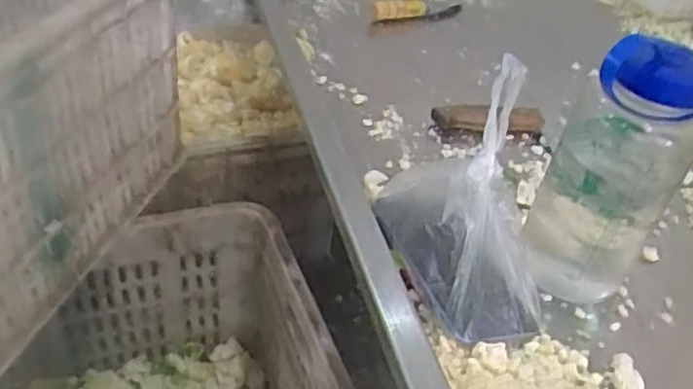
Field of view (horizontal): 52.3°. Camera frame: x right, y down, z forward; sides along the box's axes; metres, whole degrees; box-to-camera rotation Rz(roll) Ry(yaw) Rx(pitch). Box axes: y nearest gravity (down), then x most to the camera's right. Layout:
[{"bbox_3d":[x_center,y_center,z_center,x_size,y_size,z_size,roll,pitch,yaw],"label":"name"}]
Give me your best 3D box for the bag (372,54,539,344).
[{"bbox_3d":[0.092,0.021,0.535,0.106,0.178,0.130,-10,41,-20],"label":"bag"}]

